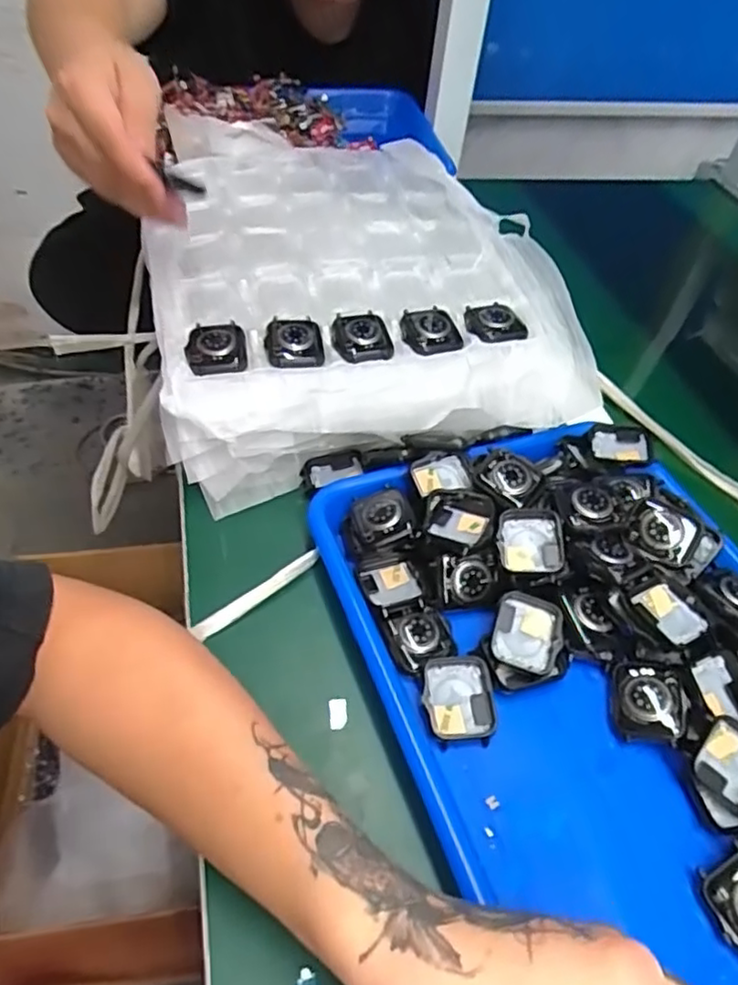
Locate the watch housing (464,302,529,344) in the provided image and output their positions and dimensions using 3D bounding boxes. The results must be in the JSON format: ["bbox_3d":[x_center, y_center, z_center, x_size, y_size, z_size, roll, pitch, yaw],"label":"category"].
[{"bbox_3d":[0.089,-0.125,0.465,0.037,0.009,0.050,-13,52,-16],"label":"watch housing"}]

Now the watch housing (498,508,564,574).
[{"bbox_3d":[0.097,0.028,0.384,0.036,0.011,0.044,-5,60,13],"label":"watch housing"}]

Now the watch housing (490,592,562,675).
[{"bbox_3d":[0.090,0.080,0.366,0.036,0.011,0.040,22,61,-1],"label":"watch housing"}]

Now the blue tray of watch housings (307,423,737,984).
[{"bbox_3d":[0.128,0.096,0.351,0.236,0.047,0.322,-15,52,-17],"label":"blue tray of watch housings"}]

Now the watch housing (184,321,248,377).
[{"bbox_3d":[-0.103,-0.097,0.431,0.039,0.013,0.047,-7,51,-12],"label":"watch housing"}]

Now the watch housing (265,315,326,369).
[{"bbox_3d":[-0.051,-0.103,0.439,0.039,0.012,0.047,-7,51,-12],"label":"watch housing"}]

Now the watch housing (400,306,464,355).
[{"bbox_3d":[0.044,-0.116,0.458,0.041,0.008,0.045,-1,50,-7],"label":"watch housing"}]

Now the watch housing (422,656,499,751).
[{"bbox_3d":[0.049,0.113,0.348,0.038,0.016,0.044,-2,50,-7],"label":"watch housing"}]

